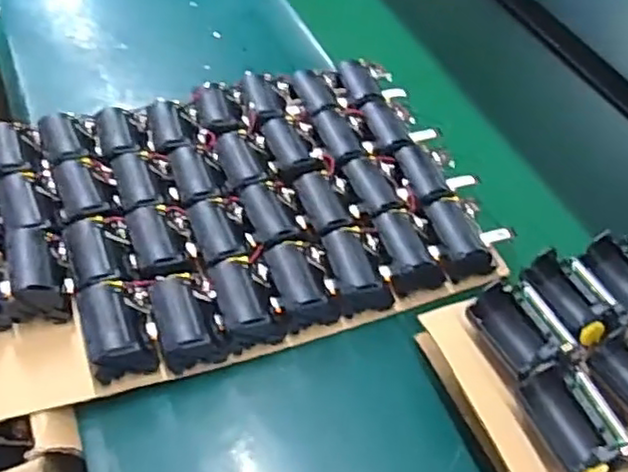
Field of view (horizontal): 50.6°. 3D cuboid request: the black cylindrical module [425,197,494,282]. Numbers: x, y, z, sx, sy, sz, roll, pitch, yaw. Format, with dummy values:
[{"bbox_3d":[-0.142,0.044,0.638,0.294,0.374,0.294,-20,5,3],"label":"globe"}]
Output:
[{"bbox_3d":[0.127,0.001,0.587,0.041,0.030,0.072,-9,52,-12],"label":"black cylindrical module"}]

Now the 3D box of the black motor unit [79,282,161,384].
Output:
[{"bbox_3d":[-0.146,0.070,0.500,0.047,0.041,0.070,-13,53,-15],"label":"black motor unit"}]

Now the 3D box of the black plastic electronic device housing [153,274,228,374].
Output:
[{"bbox_3d":[-0.100,0.064,0.513,0.045,0.036,0.072,-18,54,-19],"label":"black plastic electronic device housing"}]

